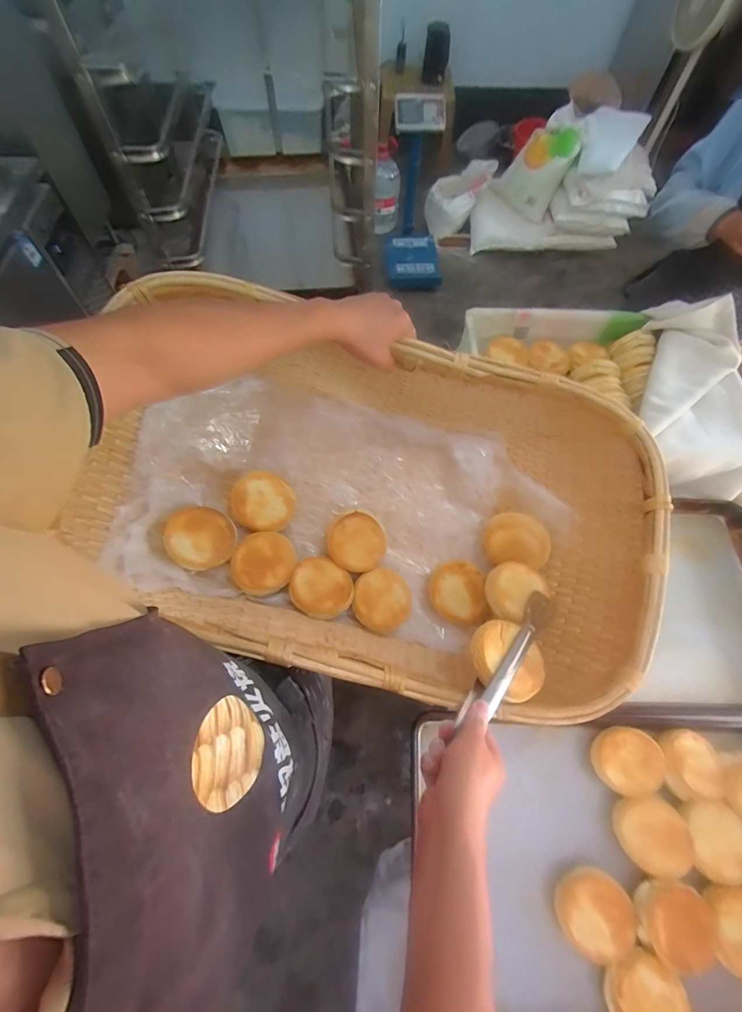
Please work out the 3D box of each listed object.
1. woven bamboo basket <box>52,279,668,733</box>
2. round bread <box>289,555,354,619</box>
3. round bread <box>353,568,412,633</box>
[{"bbox_3d":[0.002,0.006,0.616,0.791,0.248,0.472,14,70,0],"label":"woven bamboo basket"},{"bbox_3d":[-0.079,0.131,0.636,0.099,0.034,0.089,36,66,14],"label":"round bread"},{"bbox_3d":[0.019,0.153,0.652,0.091,0.023,0.096,2,62,-3],"label":"round bread"}]

